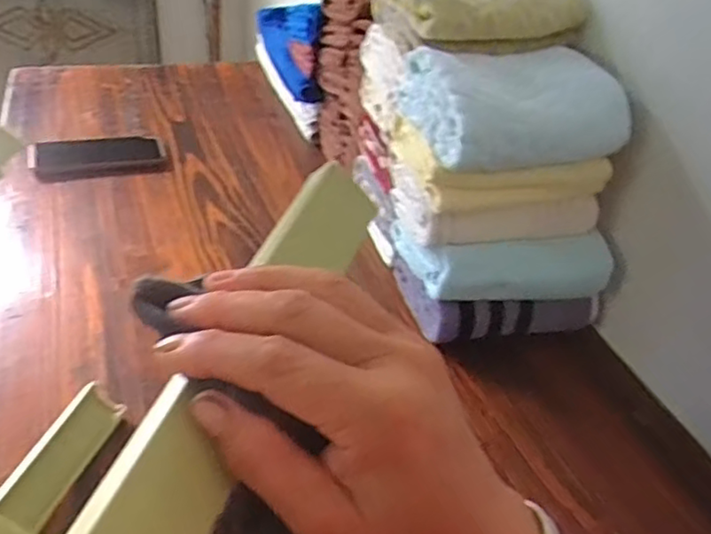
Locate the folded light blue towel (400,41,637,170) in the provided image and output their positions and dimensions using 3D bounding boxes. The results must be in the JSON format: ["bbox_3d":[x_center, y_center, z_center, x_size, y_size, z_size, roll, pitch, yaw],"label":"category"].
[{"bbox_3d":[0.140,-0.153,0.583,0.161,0.066,0.139,-8,38,-19],"label":"folded light blue towel"}]

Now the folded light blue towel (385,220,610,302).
[{"bbox_3d":[0.145,-0.020,0.651,0.184,0.061,0.113,-3,37,-13],"label":"folded light blue towel"}]

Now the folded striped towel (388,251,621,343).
[{"bbox_3d":[0.142,0.018,0.681,0.178,0.060,0.124,-6,37,-17],"label":"folded striped towel"}]

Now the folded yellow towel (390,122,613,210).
[{"bbox_3d":[0.128,-0.108,0.616,0.172,0.044,0.143,-9,39,-21],"label":"folded yellow towel"}]

